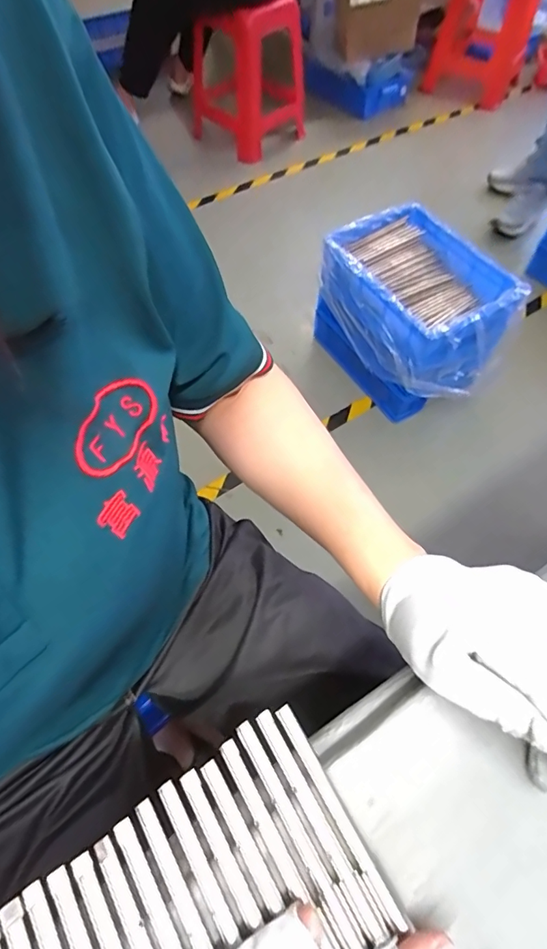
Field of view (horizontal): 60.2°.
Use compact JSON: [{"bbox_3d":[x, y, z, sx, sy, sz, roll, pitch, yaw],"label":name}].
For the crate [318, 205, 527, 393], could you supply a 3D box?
[{"bbox_3d":[0.355,-0.439,1.204,0.339,0.200,0.444,-30,64,-17],"label":"crate"}]

